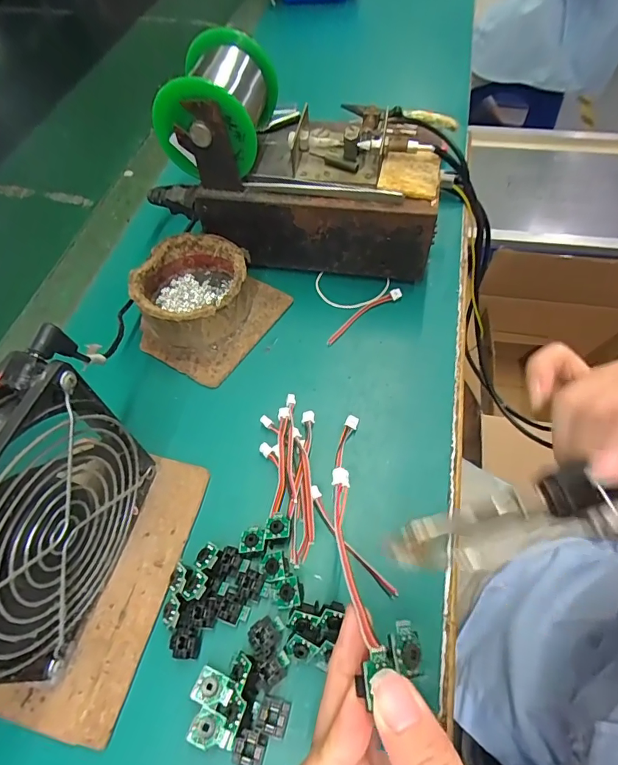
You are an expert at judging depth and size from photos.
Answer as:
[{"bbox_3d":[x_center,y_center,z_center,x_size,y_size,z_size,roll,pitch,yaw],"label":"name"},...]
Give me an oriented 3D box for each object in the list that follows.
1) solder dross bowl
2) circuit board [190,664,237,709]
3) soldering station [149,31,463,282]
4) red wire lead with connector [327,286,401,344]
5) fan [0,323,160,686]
[{"bbox_3d":[-0.087,-0.071,0.340,0.082,0.041,0.079,-1,58,2],"label":"solder dross bowl"},{"bbox_3d":[-0.047,0.150,0.218,0.018,0.005,0.014,19,61,13],"label":"circuit board"},{"bbox_3d":[-0.008,-0.172,0.348,0.223,0.133,0.122,4,58,5],"label":"soldering station"},{"bbox_3d":[0.042,-0.054,0.347,0.074,0.009,0.011,-33,63,-17],"label":"red wire lead with connector"},{"bbox_3d":[-0.123,0.064,0.207,0.028,0.130,0.126,12,59,10],"label":"fan"}]

